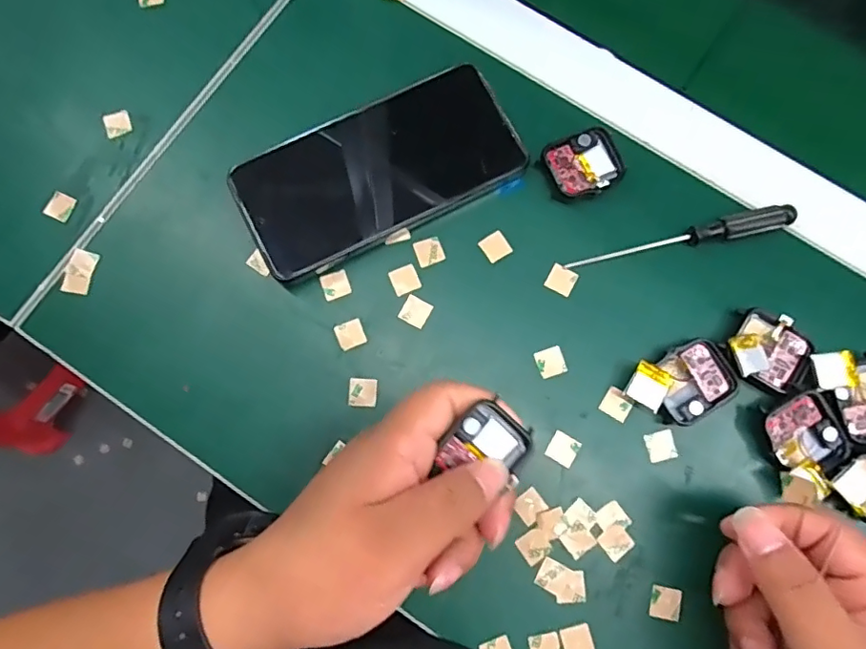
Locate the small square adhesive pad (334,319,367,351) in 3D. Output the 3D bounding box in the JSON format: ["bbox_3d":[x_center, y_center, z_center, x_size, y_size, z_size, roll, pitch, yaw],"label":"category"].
[{"bbox_3d":[-0.047,0.006,0.309,0.016,0.004,0.015,-20,81,-5],"label":"small square adhesive pad"}]

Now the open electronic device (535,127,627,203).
[{"bbox_3d":[0.088,-0.094,0.321,0.047,0.010,0.038,-25,81,-6],"label":"open electronic device"}]

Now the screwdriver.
[{"bbox_3d":[0.143,-0.048,0.312,0.129,0.016,0.013,-13,80,-4],"label":"screwdriver"}]

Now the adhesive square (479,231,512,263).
[{"bbox_3d":[0.037,-0.046,0.318,0.015,0.004,0.016,-32,82,-7],"label":"adhesive square"}]

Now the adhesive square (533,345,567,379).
[{"bbox_3d":[0.066,0.021,0.306,0.016,0.004,0.015,-21,81,-5],"label":"adhesive square"}]

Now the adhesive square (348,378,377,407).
[{"bbox_3d":[-0.039,0.038,0.303,0.015,0.004,0.016,4,80,-1],"label":"adhesive square"}]

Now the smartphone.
[{"bbox_3d":[-0.031,-0.088,0.319,0.159,0.018,0.076,-27,81,-6],"label":"smartphone"}]

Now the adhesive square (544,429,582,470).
[{"bbox_3d":[0.071,0.068,0.298,0.016,0.004,0.016,30,81,5],"label":"adhesive square"}]

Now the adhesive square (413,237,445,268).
[{"bbox_3d":[-0.002,-0.042,0.317,0.015,0.004,0.016,-21,81,-5],"label":"adhesive square"}]

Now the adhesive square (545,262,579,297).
[{"bbox_3d":[0.075,-0.026,0.313,0.016,0.004,0.015,28,80,4],"label":"adhesive square"}]

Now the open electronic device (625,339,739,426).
[{"bbox_3d":[0.134,0.034,0.296,0.057,0.016,0.039,-19,81,-5],"label":"open electronic device"}]

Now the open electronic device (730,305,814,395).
[{"bbox_3d":[0.183,0.013,0.296,0.043,0.013,0.041,23,80,3],"label":"open electronic device"}]

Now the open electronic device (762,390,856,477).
[{"bbox_3d":[0.199,0.060,0.290,0.042,0.007,0.042,-34,82,-7],"label":"open electronic device"}]

